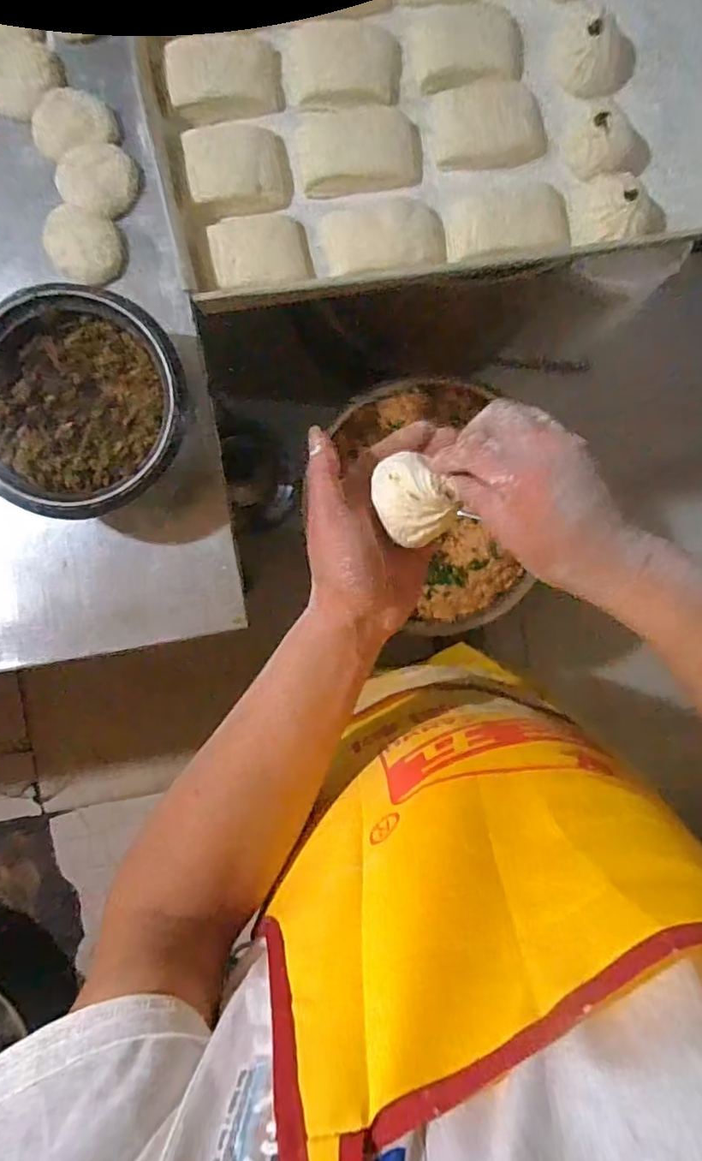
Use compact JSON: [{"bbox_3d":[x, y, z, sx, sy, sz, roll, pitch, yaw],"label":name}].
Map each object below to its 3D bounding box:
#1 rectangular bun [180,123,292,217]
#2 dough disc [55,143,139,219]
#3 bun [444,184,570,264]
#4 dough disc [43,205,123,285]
[{"bbox_3d":[-0.102,-0.378,0.533,0.092,0.024,0.086,-9,91,-2],"label":"rectangular bun"},{"bbox_3d":[-0.248,-0.387,0.564,0.076,0.024,0.062,-10,93,-2],"label":"dough disc"},{"bbox_3d":[0.151,-0.331,0.543,0.121,0.031,0.059,-8,91,-2],"label":"bun"},{"bbox_3d":[-0.266,-0.325,0.564,0.077,0.023,0.069,14,92,-3],"label":"dough disc"}]

